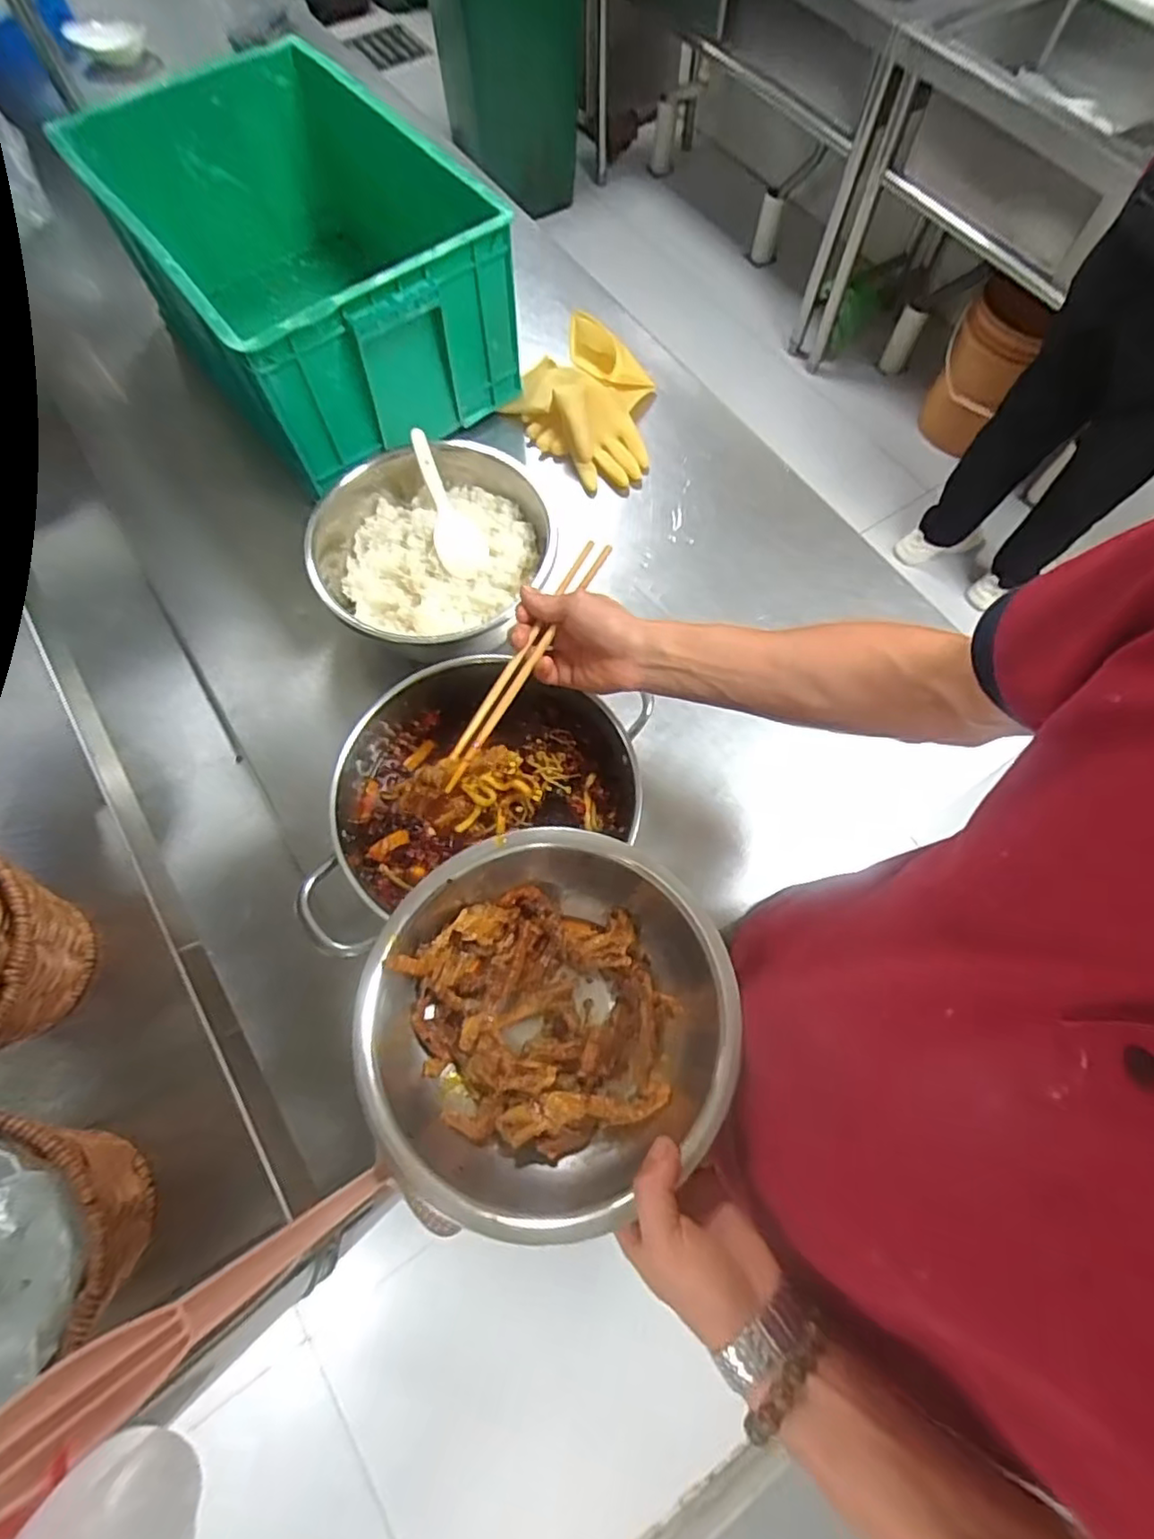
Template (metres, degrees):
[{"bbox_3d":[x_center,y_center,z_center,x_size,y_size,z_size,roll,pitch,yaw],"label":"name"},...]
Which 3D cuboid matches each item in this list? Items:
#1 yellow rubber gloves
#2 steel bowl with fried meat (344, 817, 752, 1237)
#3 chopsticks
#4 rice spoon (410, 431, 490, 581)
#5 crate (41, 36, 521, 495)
[{"bbox_3d":[0.030,-0.503,0.886,0.188,0.067,0.231,-38,71,-13],"label":"yellow rubber gloves"},{"bbox_3d":[-0.020,0.174,0.481,0.245,0.091,0.244,-1,67,2],"label":"steel bowl with fried meat"},{"bbox_3d":[-0.043,-0.094,0.550,0.022,0.018,0.268,26,68,12],"label":"chopsticks"},{"bbox_3d":[-0.152,-0.306,0.746,0.057,0.023,0.183,-20,82,-7],"label":"rice spoon"},{"bbox_3d":[-0.356,-0.677,0.884,0.373,0.237,0.569,-36,71,-12],"label":"crate"}]

